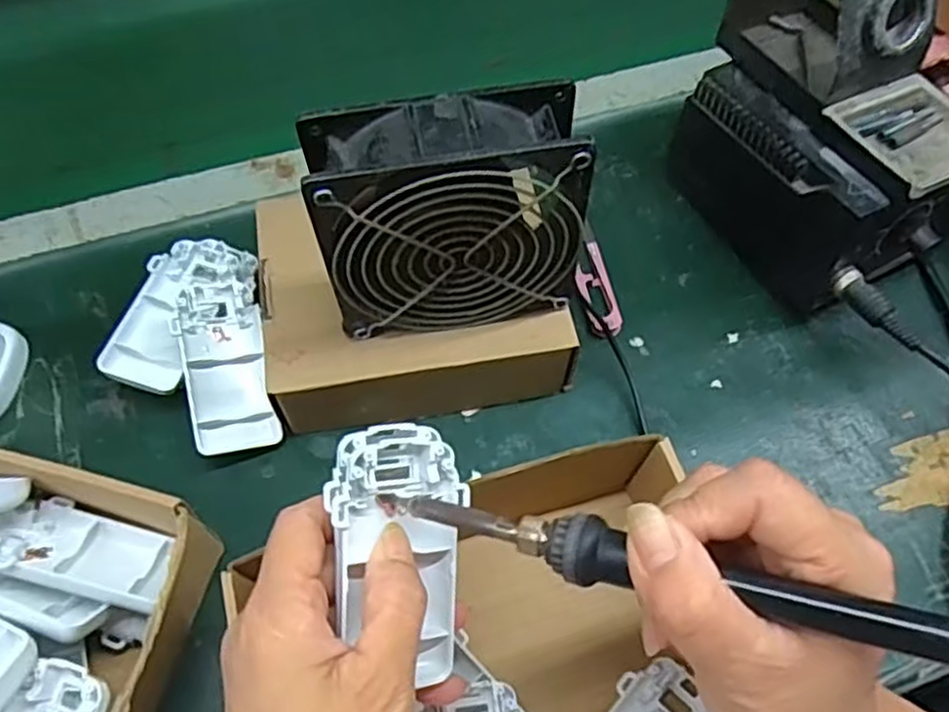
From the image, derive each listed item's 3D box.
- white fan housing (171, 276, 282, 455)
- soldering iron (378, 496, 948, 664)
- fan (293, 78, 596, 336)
[{"bbox_3d":[-0.139,0.003,0.417,0.042,0.033,0.102,-12,61,-9],"label":"white fan housing"},{"bbox_3d":[0.062,0.070,0.235,0.214,0.020,0.019,9,59,23],"label":"soldering iron"},{"bbox_3d":[-0.011,-0.062,0.349,0.118,0.115,0.042,-8,61,-6],"label":"fan"}]

